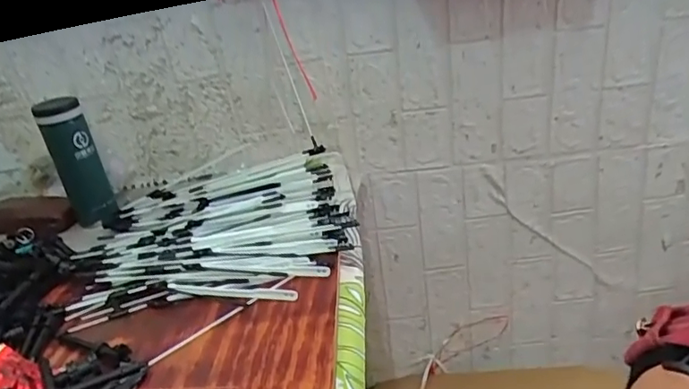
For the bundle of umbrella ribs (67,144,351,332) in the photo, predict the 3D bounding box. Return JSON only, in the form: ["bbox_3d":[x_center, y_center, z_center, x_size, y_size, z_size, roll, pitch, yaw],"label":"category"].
[{"bbox_3d":[-0.163,0.040,0.690,0.338,0.035,0.292,-11,27,-5],"label":"bundle of umbrella ribs"}]

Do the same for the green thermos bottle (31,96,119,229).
[{"bbox_3d":[-0.383,-0.047,0.798,0.060,0.174,0.050,-23,32,-27],"label":"green thermos bottle"}]

